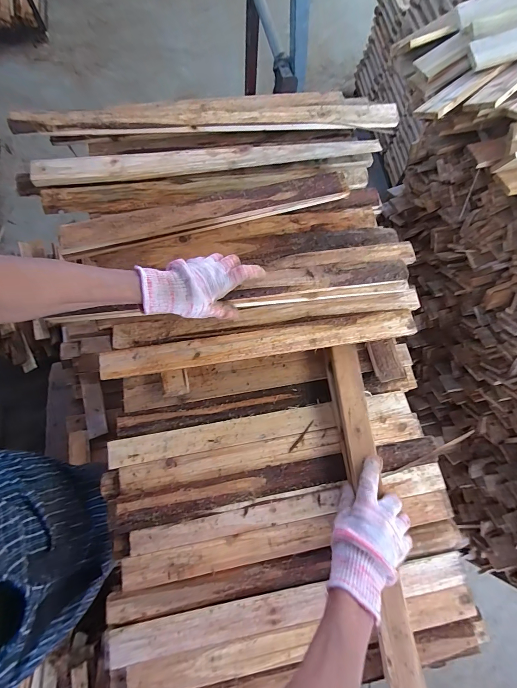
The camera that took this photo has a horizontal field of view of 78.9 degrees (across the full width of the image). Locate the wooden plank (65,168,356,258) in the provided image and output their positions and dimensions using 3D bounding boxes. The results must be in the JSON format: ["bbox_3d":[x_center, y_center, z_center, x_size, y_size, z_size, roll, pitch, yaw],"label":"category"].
[{"bbox_3d":[-0.079,-0.220,0.524,0.469,0.034,0.046,-15,74,-6],"label":"wooden plank"}]

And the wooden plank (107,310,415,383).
[{"bbox_3d":[0.008,-0.002,0.491,0.486,0.020,0.044,-9,74,-4],"label":"wooden plank"}]

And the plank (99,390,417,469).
[{"bbox_3d":[0.012,0.136,0.512,0.487,0.023,0.041,-9,74,-4],"label":"plank"}]

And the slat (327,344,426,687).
[{"bbox_3d":[0.169,0.269,0.456,0.054,0.040,0.559,-7,74,-3],"label":"slat"}]

